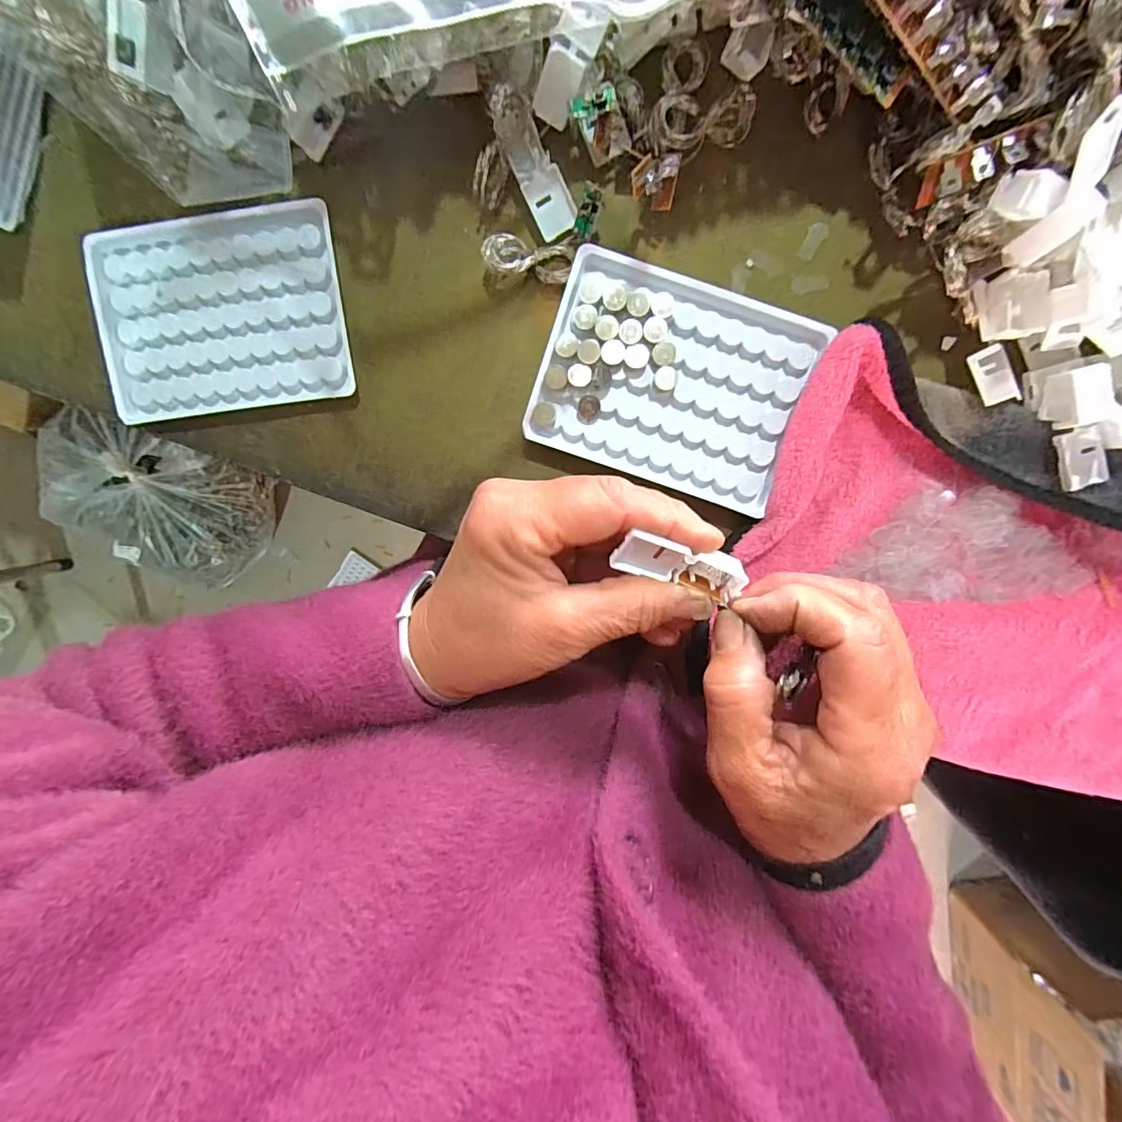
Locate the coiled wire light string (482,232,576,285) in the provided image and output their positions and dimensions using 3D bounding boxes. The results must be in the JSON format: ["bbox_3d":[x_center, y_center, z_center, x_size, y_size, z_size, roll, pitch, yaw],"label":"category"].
[{"bbox_3d":[-0.015,-0.147,0.241,0.042,0.011,0.017,10,100,1],"label":"coiled wire light string"}]

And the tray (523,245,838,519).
[{"bbox_3d":[0.054,-0.086,0.243,0.124,0.010,0.094,19,100,0],"label":"tray"}]

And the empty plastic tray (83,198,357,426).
[{"bbox_3d":[-0.172,-0.127,0.256,0.126,0.014,0.093,-6,99,4],"label":"empty plastic tray"}]

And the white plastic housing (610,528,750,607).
[{"bbox_3d":[0.047,0.002,0.200,0.054,0.012,0.018,15,100,-17],"label":"white plastic housing"}]

